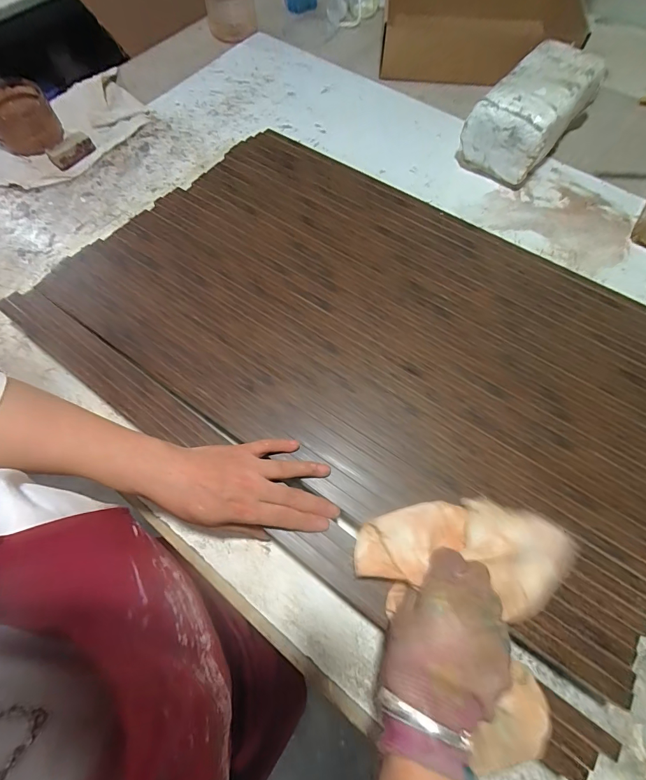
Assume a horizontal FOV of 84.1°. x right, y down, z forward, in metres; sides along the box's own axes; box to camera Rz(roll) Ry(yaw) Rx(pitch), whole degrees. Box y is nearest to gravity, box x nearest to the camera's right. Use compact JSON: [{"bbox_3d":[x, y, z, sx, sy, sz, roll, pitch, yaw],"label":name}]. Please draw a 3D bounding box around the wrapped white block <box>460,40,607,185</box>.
[{"bbox_3d":[0.341,-0.448,0.587,0.120,0.112,0.225,40,72,16],"label":"wrapped white block"}]

